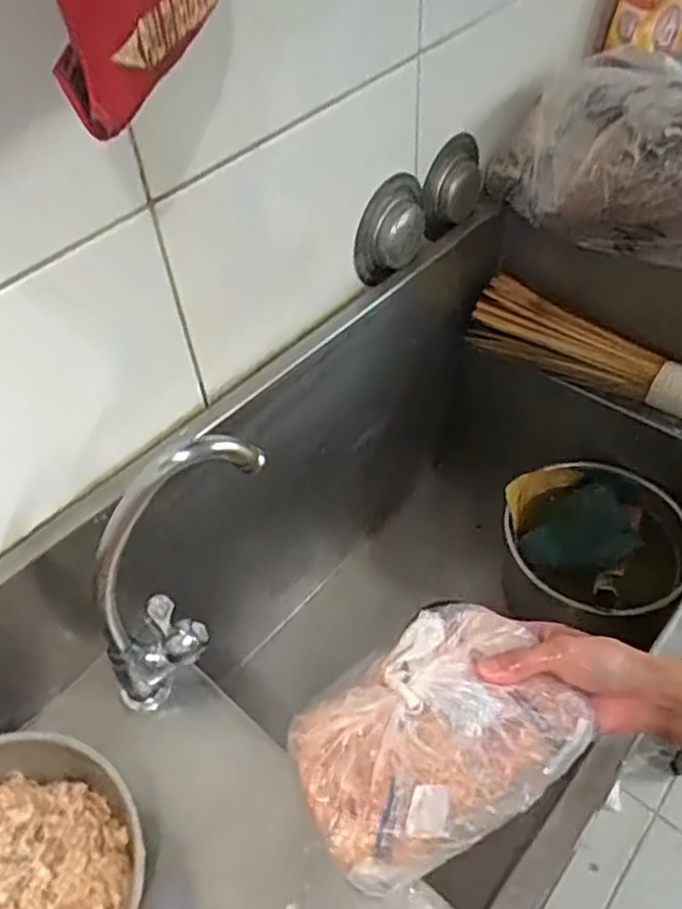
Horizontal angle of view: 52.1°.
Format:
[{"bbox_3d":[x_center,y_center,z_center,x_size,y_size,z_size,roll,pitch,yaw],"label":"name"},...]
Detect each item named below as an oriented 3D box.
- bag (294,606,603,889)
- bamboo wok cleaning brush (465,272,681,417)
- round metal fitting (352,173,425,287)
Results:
[{"bbox_3d":[0.064,0.188,0.475,0.188,0.042,0.129,-27,53,-18],"label":"bag"},{"bbox_3d":[0.282,-0.109,0.751,0.295,0.062,0.052,23,55,22],"label":"bamboo wok cleaning brush"},{"bbox_3d":[0.052,-0.221,0.680,0.035,0.118,0.104,29,57,25],"label":"round metal fitting"}]

